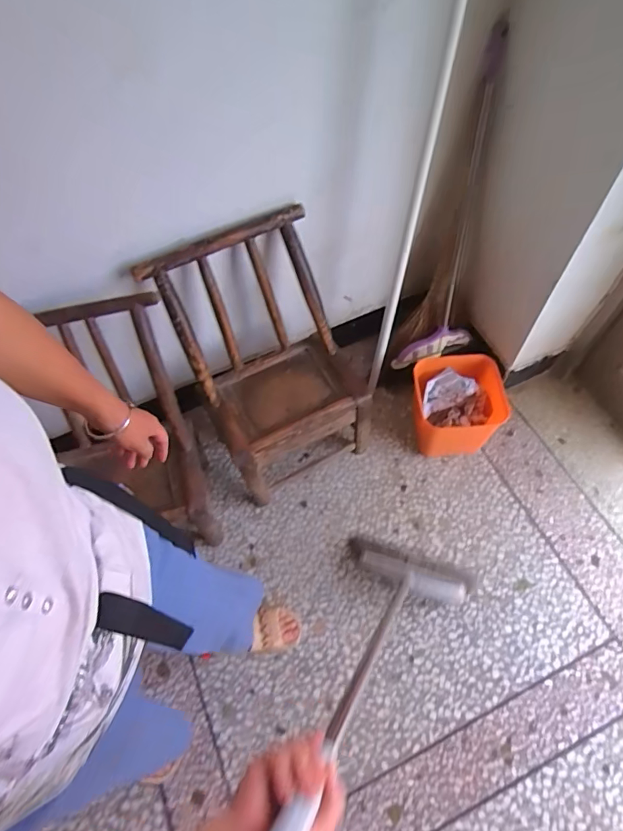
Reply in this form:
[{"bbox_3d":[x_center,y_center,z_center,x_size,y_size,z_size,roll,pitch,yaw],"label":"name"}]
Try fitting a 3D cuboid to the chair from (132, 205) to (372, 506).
[{"bbox_3d":[-0.103,-0.102,1.214,0.359,0.618,0.388,-28,63,-11],"label":"chair"}]

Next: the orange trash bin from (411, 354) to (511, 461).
[{"bbox_3d":[0.404,-0.017,1.325,0.231,0.223,0.225,3,61,6],"label":"orange trash bin"}]

